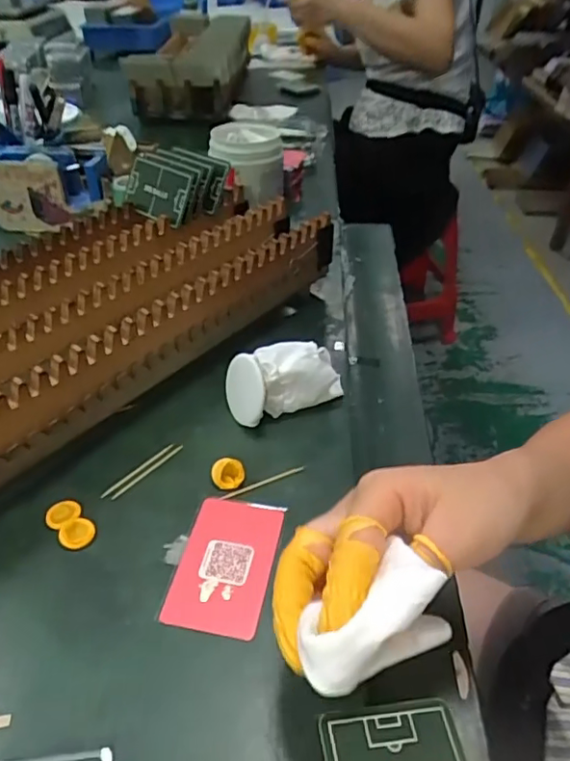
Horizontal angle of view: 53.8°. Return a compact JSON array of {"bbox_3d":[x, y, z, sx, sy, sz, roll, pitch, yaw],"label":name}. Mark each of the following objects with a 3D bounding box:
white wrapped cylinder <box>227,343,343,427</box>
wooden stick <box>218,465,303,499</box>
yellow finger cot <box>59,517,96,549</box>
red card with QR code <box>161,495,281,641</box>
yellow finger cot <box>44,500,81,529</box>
[{"bbox_3d":[-0.001,-0.003,0.434,0.093,0.046,0.053,-18,44,-22],"label":"white wrapped cylinder"},{"bbox_3d":[-0.015,0.069,0.382,0.061,0.004,0.004,-16,44,-20],"label":"wooden stick"},{"bbox_3d":[-0.129,0.095,0.349,0.021,0.005,0.019,3,40,1],"label":"yellow finger cot"},{"bbox_3d":[-0.035,0.108,0.337,0.055,0.005,0.087,8,41,8],"label":"red card with QR code"},{"bbox_3d":[-0.142,0.085,0.359,0.021,0.004,0.019,-30,50,-32],"label":"yellow finger cot"}]

